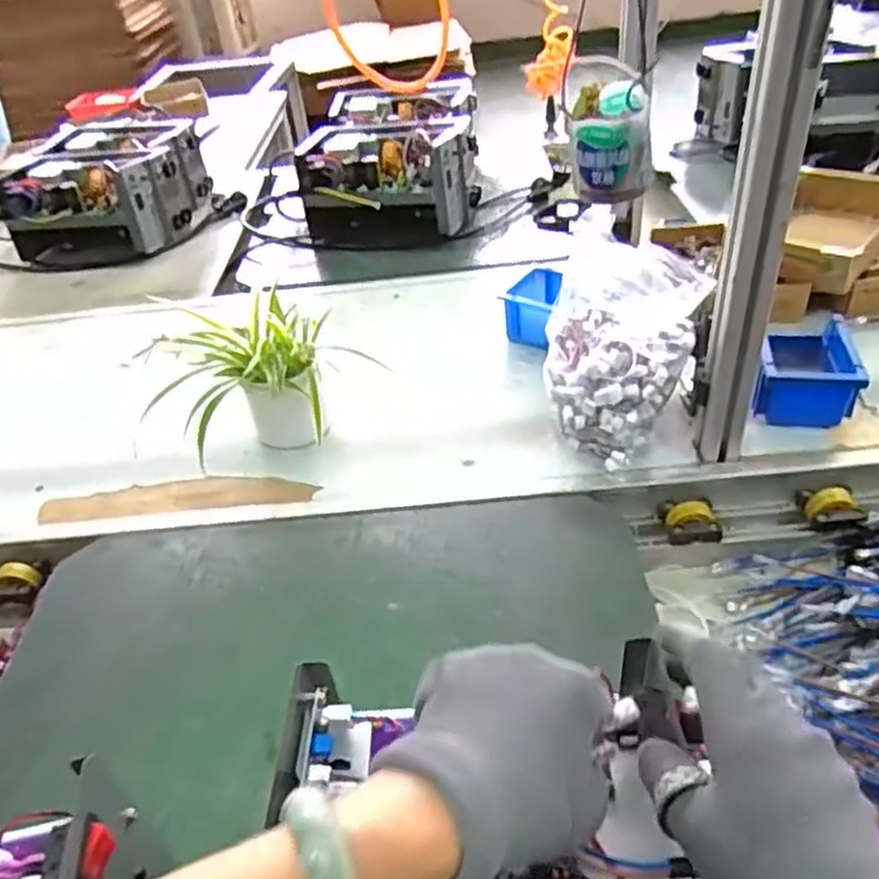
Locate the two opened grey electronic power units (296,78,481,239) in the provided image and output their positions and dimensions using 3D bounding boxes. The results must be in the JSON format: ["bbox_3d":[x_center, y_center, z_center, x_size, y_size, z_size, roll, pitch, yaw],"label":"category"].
[{"bbox_3d":[-0.078,-0.541,1.394,0.299,0.144,0.400,-1,39,8],"label":"two opened grey electronic power units"}]

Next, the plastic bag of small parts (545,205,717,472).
[{"bbox_3d":[0.188,-0.090,0.798,0.152,0.204,0.139,20,46,29],"label":"plastic bag of small parts"}]

